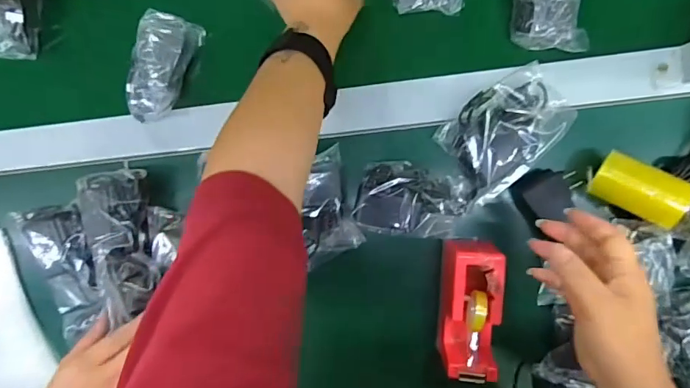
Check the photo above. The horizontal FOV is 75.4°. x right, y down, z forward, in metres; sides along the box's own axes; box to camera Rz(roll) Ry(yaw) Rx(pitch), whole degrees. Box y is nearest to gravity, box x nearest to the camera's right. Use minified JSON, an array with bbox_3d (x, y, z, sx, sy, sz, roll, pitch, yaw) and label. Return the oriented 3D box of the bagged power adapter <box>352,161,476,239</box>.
[{"bbox_3d":[0.074,0.007,0.476,0.121,0.023,0.072,8,97,7],"label":"bagged power adapter"}]

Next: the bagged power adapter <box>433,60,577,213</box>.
[{"bbox_3d":[0.172,-0.068,0.477,0.137,0.030,0.095,-38,90,10],"label":"bagged power adapter"}]

